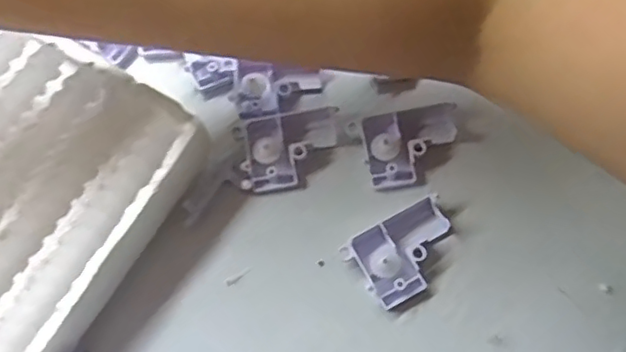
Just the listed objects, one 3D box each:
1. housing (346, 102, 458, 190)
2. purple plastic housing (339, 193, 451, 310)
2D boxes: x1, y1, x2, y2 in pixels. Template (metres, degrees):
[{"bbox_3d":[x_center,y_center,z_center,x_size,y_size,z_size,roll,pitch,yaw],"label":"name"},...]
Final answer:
[{"bbox_3d":[0.047,-0.015,0.300,0.050,0.011,0.036,-14,70,0],"label":"housing"},{"bbox_3d":[0.043,0.034,0.283,0.049,0.012,0.035,-33,71,-6],"label":"purple plastic housing"}]

